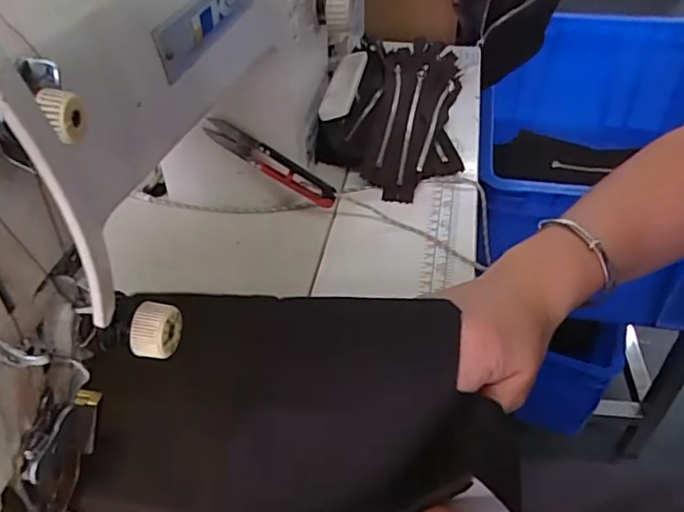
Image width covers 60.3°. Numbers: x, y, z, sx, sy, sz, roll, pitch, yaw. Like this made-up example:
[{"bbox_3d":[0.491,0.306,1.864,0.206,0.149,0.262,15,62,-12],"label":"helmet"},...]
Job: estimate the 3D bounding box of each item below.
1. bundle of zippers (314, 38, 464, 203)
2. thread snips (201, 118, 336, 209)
[{"bbox_3d":[0.058,-0.141,0.566,0.129,0.044,0.240,11,42,13],"label":"bundle of zippers"},{"bbox_3d":[-0.052,-0.069,0.440,0.107,0.025,0.008,30,41,-12],"label":"thread snips"}]

